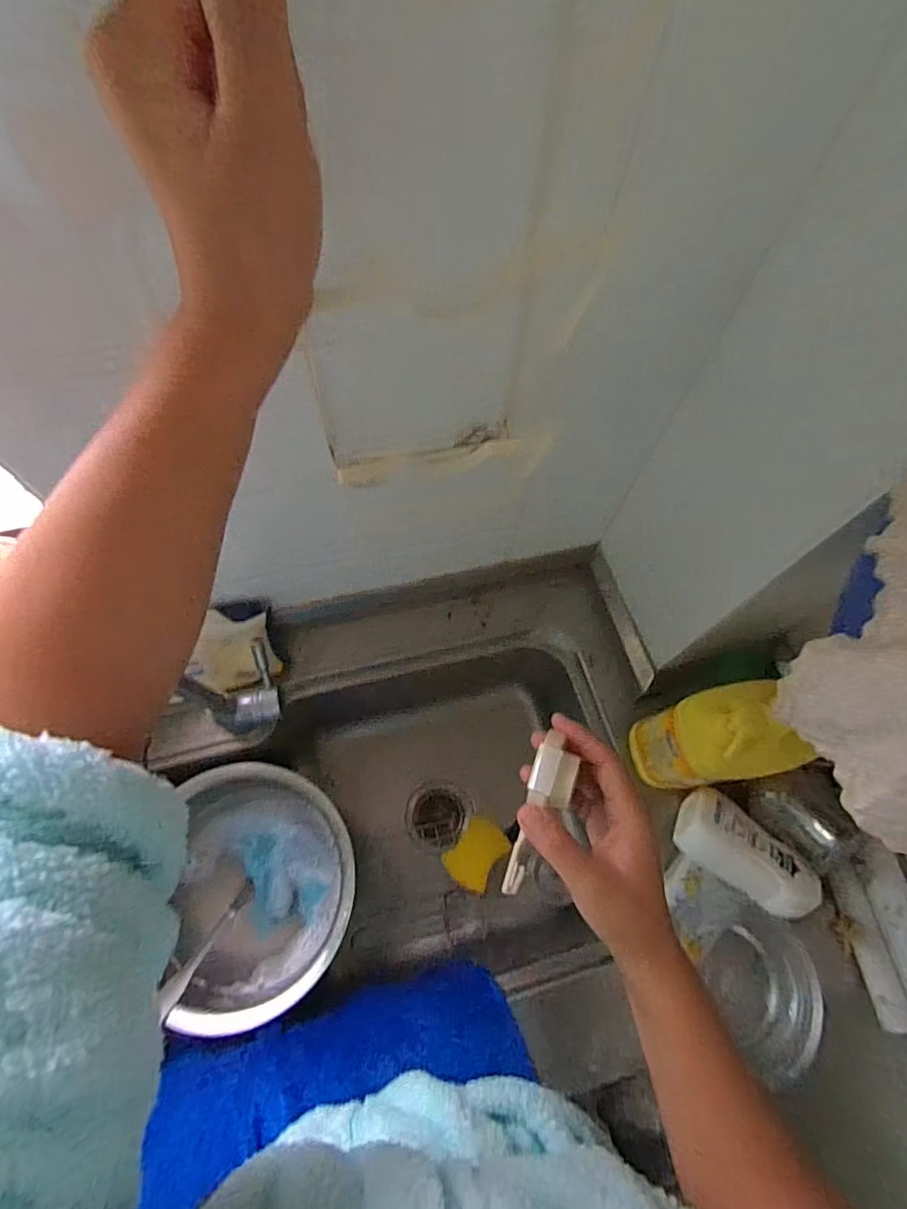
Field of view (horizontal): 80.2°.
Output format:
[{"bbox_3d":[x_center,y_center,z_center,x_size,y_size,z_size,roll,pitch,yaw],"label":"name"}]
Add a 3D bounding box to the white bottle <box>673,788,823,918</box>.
[{"bbox_3d":[0.349,0.302,0.653,0.163,0.070,0.079,38,69,13],"label":"white bottle"}]

